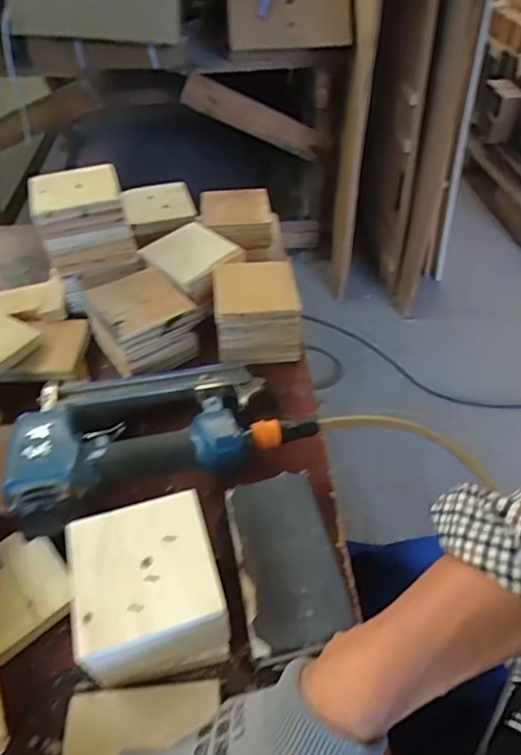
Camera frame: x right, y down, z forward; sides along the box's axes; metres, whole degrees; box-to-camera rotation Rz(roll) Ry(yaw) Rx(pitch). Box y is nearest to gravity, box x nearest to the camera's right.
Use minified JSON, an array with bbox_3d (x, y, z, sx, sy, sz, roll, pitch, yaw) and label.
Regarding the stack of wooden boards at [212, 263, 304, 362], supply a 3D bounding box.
[{"bbox_3d":[-0.003,-0.077,0.582,0.094,0.082,0.091,-4,48,-4],"label":"stack of wooden boards"}]

